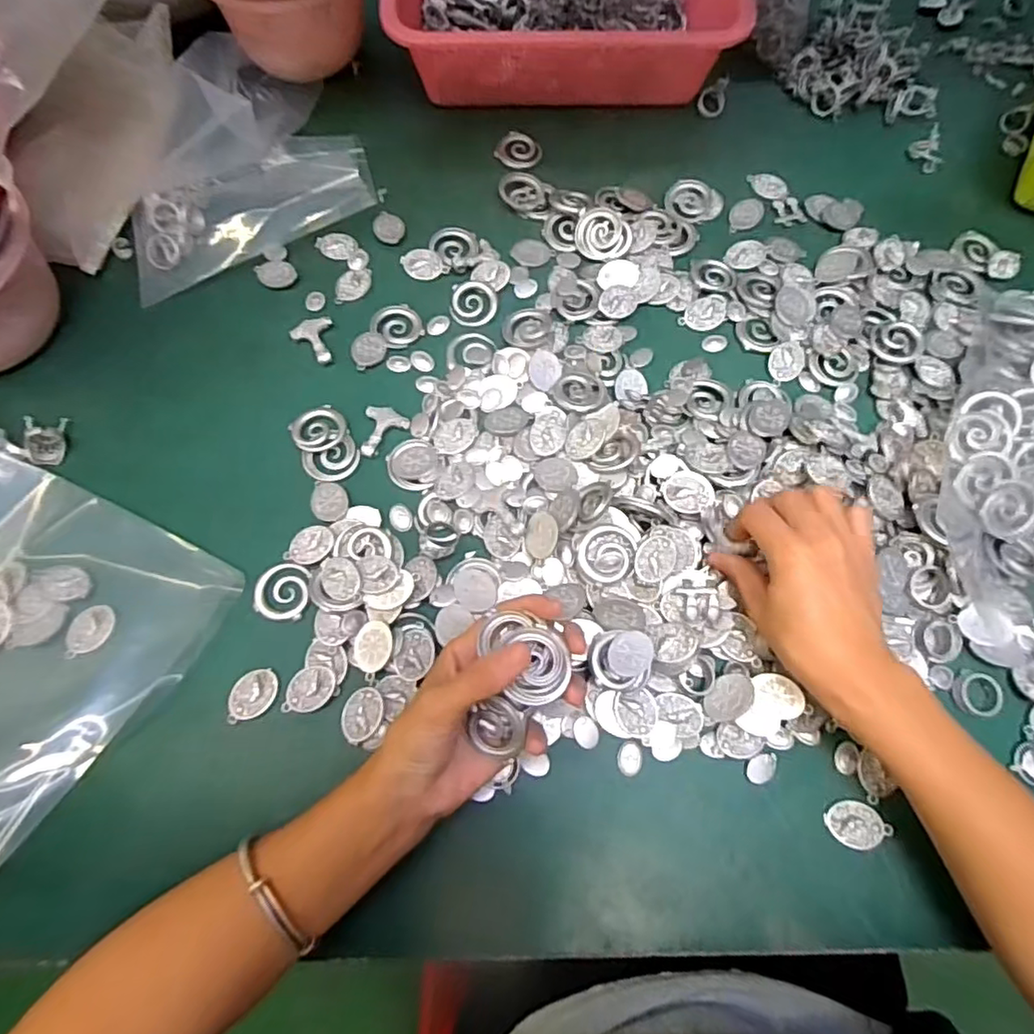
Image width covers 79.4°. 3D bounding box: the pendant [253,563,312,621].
[{"bbox_3d":[-0.154,0.049,0.410,0.034,0.004,0.037,3,70,-1],"label":"pendant"}]

